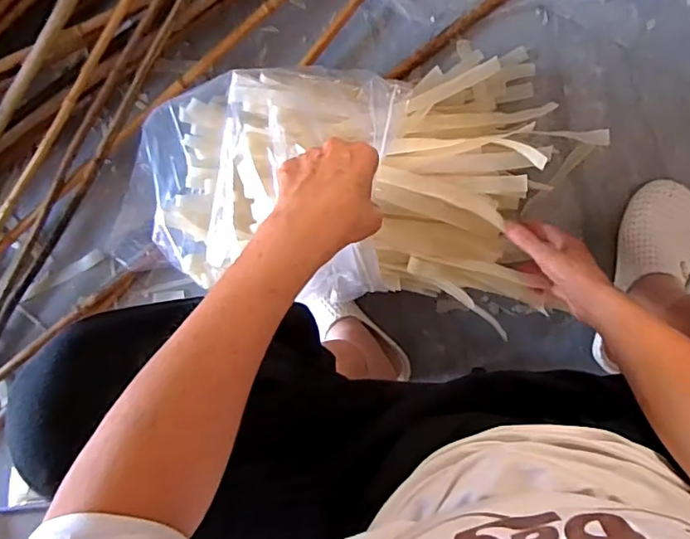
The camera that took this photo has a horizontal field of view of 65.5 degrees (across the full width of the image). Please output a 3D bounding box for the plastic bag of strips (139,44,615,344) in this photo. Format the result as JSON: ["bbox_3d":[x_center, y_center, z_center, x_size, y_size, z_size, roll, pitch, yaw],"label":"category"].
[{"bbox_3d":[0.011,-0.125,0.620,0.474,0.185,0.314,13,97,7],"label":"plastic bag of strips"}]

